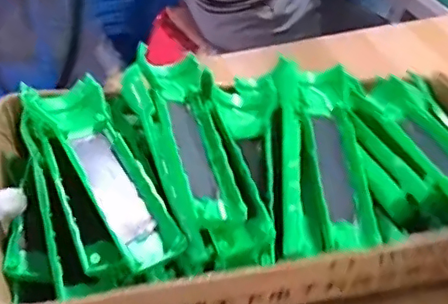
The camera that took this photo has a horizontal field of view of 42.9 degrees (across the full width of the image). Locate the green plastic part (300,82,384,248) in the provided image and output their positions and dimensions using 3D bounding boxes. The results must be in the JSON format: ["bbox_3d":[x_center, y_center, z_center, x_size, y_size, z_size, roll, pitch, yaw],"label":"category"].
[{"bbox_3d":[0.084,0.009,0.443,0.052,0.024,0.135,-1,66,-7],"label":"green plastic part"}]

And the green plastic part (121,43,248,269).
[{"bbox_3d":[-0.029,-0.003,0.426,0.061,0.031,0.169,-10,60,-17],"label":"green plastic part"}]

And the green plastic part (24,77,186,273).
[{"bbox_3d":[-0.087,0.013,0.419,0.048,0.021,0.163,-23,67,-31],"label":"green plastic part"}]

